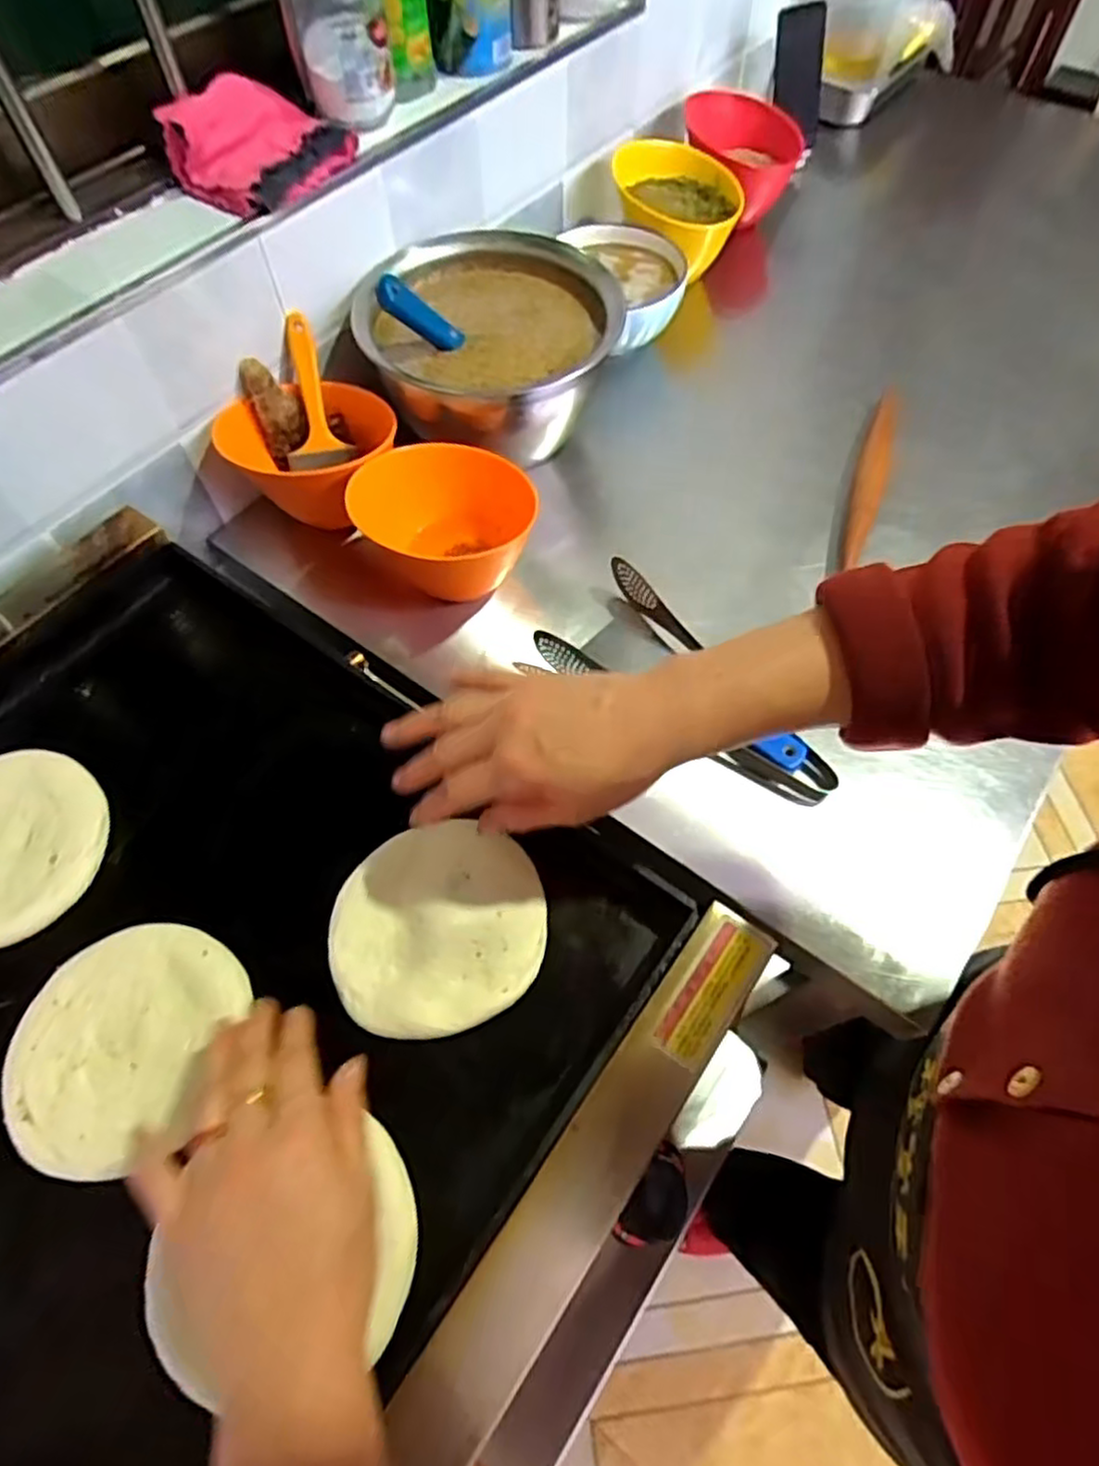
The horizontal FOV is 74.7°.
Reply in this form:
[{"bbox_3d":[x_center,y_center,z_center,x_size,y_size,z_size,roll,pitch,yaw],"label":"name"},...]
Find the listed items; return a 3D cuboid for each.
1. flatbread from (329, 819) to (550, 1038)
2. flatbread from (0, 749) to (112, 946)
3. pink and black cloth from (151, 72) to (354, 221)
[{"bbox_3d":[-0.066,0.115,0.429,0.124,0.017,0.115,-5,69,1],"label":"flatbread"},{"bbox_3d":[-0.347,0.071,0.454,0.123,0.011,0.124,1,63,-1],"label":"flatbread"},{"bbox_3d":[-0.255,-0.518,0.627,0.111,0.051,0.135,33,67,18],"label":"pink and black cloth"}]

